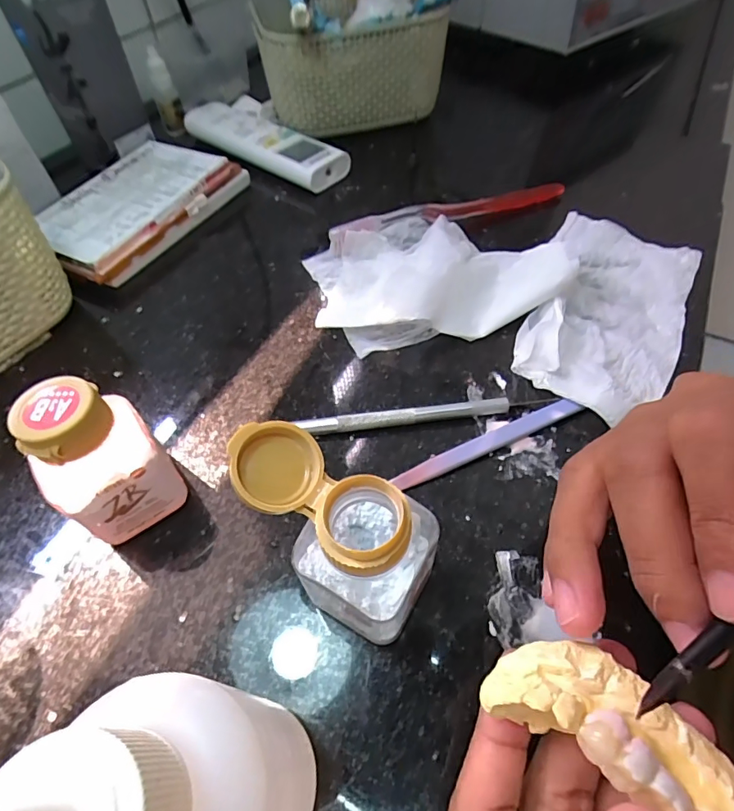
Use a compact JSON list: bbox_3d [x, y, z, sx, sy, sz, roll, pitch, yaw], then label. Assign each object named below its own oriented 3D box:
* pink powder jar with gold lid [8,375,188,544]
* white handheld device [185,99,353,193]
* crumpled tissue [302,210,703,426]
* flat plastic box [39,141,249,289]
[{"bbox_3d":[-0.107,0.024,0.189,0.041,0.072,0.032,-31,58,-19],"label":"pink powder jar with gold lid"},{"bbox_3d":[-0.095,-0.235,0.411,0.176,0.026,0.045,34,62,25],"label":"white handheld device"},{"bbox_3d":[0.079,-0.084,0.288,0.223,0.027,0.159,19,57,16],"label":"crumpled tissue"},{"bbox_3d":[-0.177,-0.152,0.352,0.092,0.028,0.150,23,58,19],"label":"flat plastic box"}]

